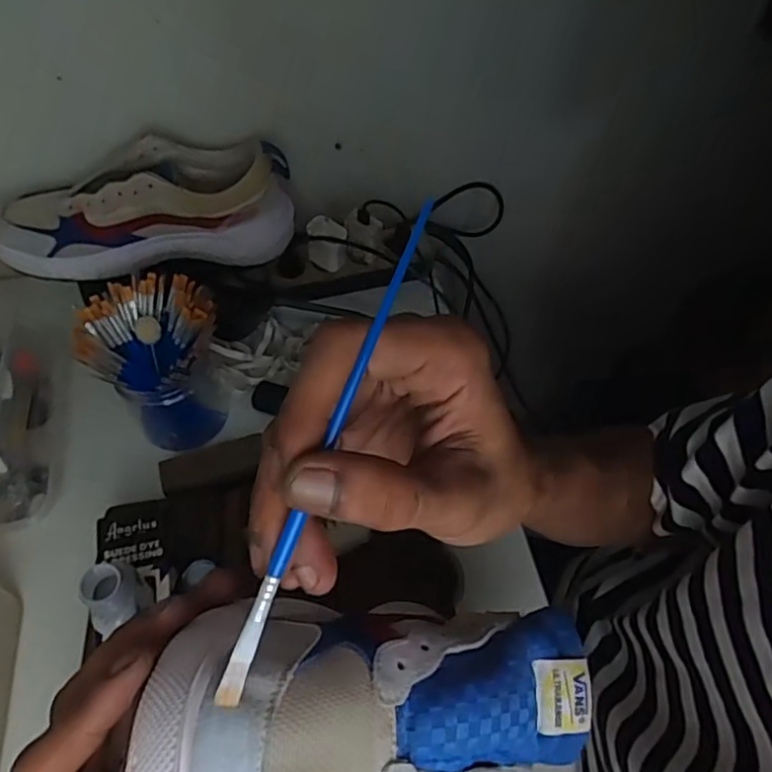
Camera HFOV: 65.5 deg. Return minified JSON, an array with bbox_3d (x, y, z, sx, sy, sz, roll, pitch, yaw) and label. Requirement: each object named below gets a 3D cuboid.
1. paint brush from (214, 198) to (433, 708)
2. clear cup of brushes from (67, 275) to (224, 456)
[{"bbox_3d":[-0.018,0.020,0.185,0.006,0.005,0.164,22,89,13],"label":"paint brush"},{"bbox_3d":[-0.206,-0.021,0.559,0.112,0.135,0.102,-6,55,-6],"label":"clear cup of brushes"}]

